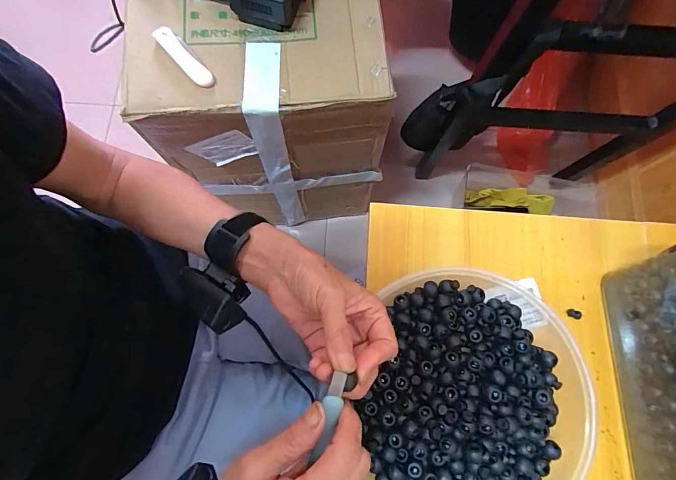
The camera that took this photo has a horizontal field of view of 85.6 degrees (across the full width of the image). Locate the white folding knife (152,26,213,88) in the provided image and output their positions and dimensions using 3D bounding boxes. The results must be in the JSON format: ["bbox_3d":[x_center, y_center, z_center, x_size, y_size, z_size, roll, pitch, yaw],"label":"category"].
[{"bbox_3d":[-0.190,-0.227,0.451,0.025,0.014,0.095,-43,80,-9],"label":"white folding knife"}]

